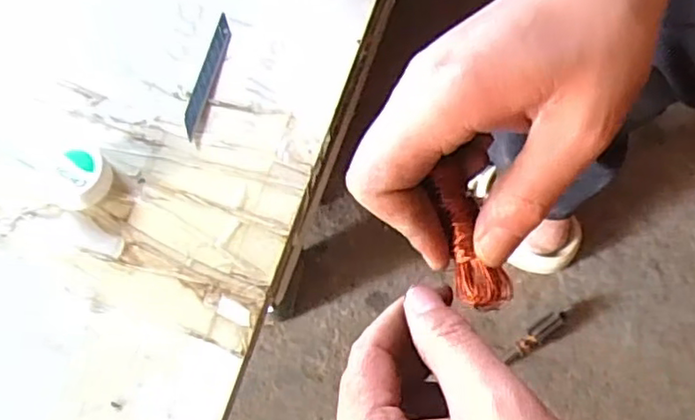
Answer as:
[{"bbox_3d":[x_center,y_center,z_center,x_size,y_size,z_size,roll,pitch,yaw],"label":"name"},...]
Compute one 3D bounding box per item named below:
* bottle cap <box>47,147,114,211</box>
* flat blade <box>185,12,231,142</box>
[{"bbox_3d":[-0.134,-0.016,0.317,0.030,0.015,0.030,-1,69,3],"label":"bottle cap"},{"bbox_3d":[-0.075,-0.074,0.344,0.009,0.004,0.075,11,70,7],"label":"flat blade"}]

